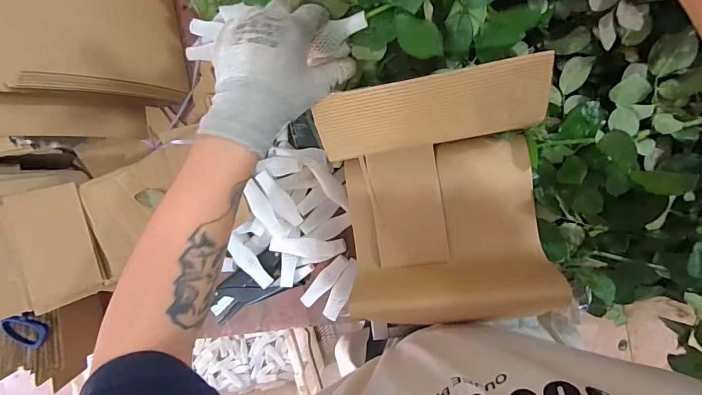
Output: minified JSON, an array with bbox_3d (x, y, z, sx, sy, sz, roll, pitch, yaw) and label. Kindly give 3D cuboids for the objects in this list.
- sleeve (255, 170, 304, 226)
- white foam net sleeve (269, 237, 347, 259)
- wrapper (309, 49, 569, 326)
[{"bbox_3d":[-0.100,0.003,0.537,0.027,0.011,0.087,-35,98,7],"label":"sleeve"},{"bbox_3d":[-0.060,0.070,0.542,0.105,0.018,0.027,3,90,-7],"label":"white foam net sleeve"},{"bbox_3d":[0.092,0.016,0.388,0.208,0.130,0.231,-8,88,8],"label":"wrapper"}]

